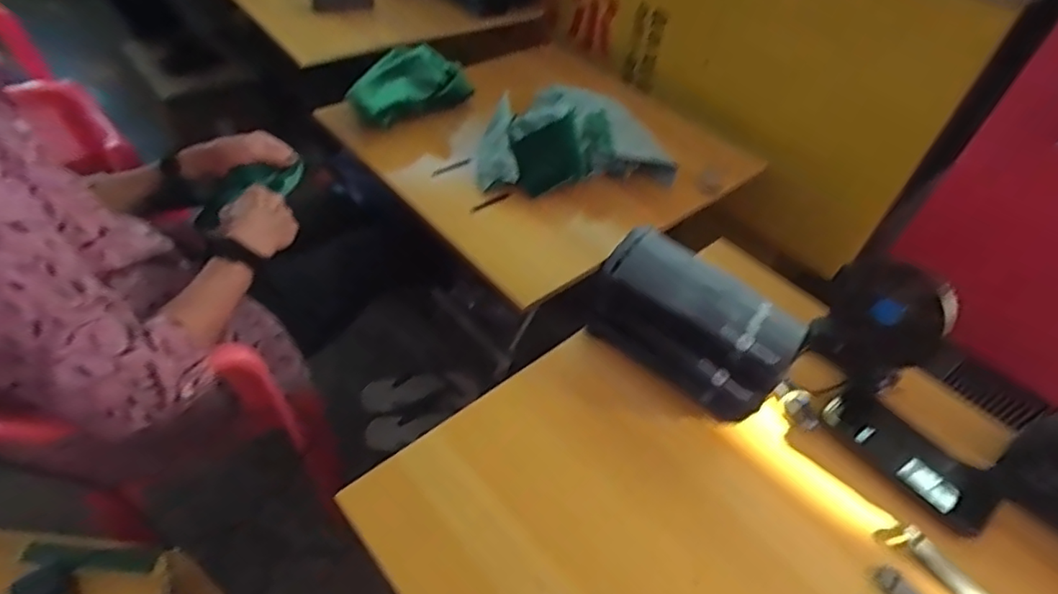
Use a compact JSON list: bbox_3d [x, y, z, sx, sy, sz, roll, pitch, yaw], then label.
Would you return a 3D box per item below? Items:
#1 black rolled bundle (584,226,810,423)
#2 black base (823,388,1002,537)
[{"bbox_3d":[0.170,0.033,0.603,0.208,0.120,0.097,30,50,20],"label":"black rolled bundle"},{"bbox_3d":[0.387,0.159,0.574,0.076,0.020,0.162,-32,58,-31],"label":"black base"}]

